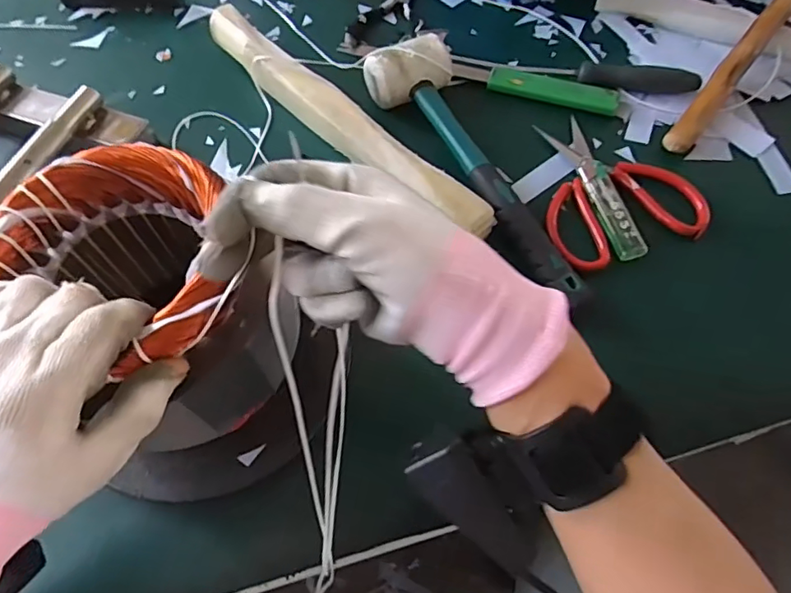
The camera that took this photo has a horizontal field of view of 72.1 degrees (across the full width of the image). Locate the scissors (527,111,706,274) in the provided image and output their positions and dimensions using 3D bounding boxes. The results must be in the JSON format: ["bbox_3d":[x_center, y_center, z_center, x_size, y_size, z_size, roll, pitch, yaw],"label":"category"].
[{"bbox_3d":[0.167,-0.095,0.443,0.118,0.016,0.144,-15,62,-8],"label":"scissors"}]

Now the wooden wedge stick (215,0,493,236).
[{"bbox_3d":[-0.056,-0.153,0.457,0.037,0.027,0.336,-40,68,-19],"label":"wooden wedge stick"}]

